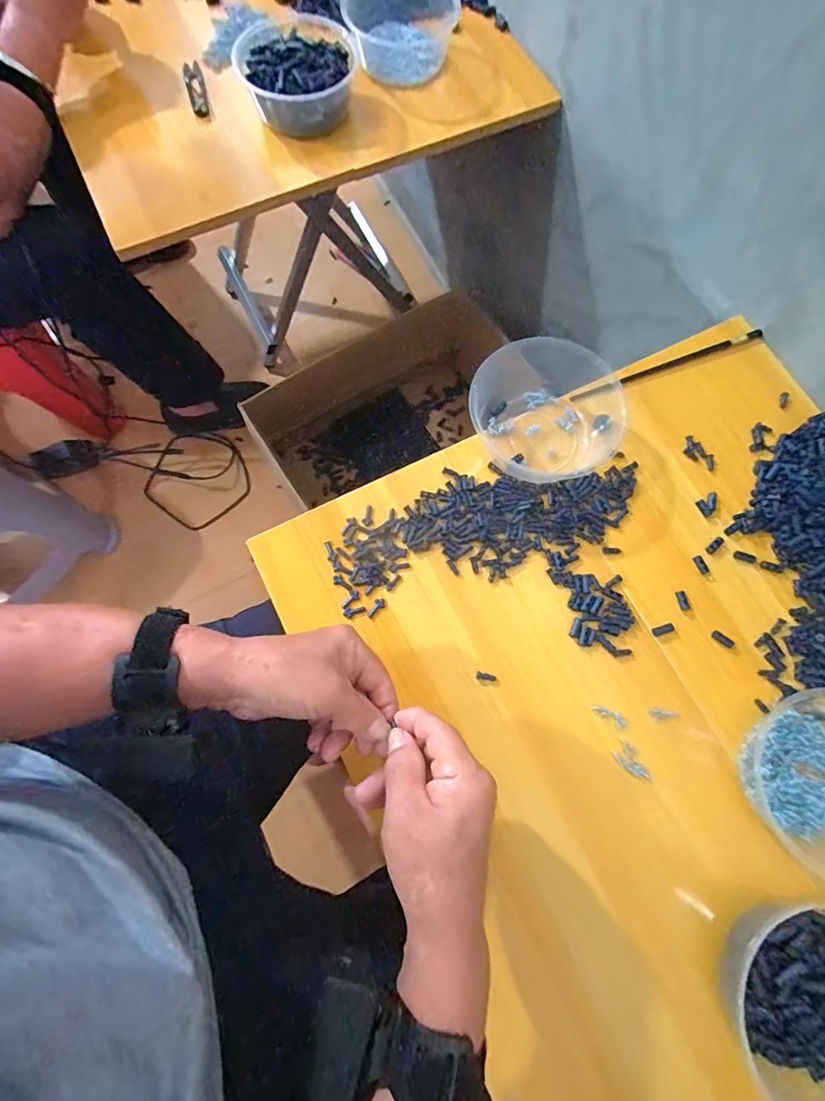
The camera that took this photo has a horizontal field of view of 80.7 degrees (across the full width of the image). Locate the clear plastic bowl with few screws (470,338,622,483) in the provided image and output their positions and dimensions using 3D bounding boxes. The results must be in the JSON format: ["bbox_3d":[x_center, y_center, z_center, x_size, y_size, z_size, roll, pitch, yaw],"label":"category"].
[{"bbox_3d":[0.137,-0.140,0.478,0.158,0.046,0.136,8,75,2],"label":"clear plastic bowl with few screws"}]

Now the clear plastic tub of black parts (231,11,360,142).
[{"bbox_3d":[-0.148,-0.614,0.624,0.147,0.055,0.164,-11,76,-5],"label":"clear plastic tub of black parts"}]

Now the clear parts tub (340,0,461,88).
[{"bbox_3d":[-0.017,-0.710,0.654,0.149,0.051,0.165,-8,75,-4],"label":"clear parts tub"}]

